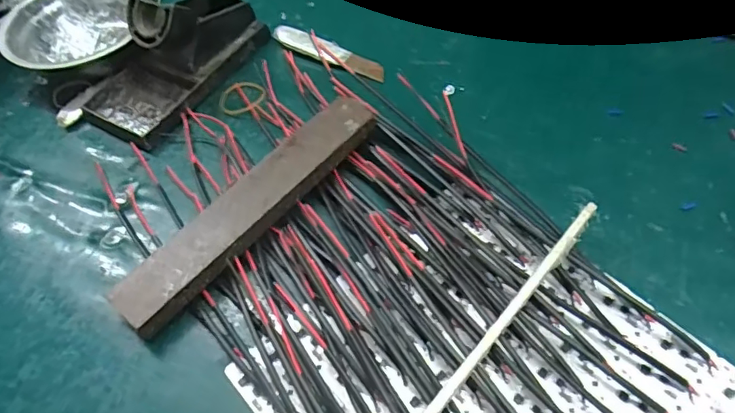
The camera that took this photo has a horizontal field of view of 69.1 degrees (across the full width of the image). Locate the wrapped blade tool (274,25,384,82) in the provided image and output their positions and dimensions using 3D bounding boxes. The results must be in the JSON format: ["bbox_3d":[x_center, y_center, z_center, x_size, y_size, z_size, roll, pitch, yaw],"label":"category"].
[{"bbox_3d":[-0.032,-0.126,0.435,0.108,0.008,0.021,28,61,22],"label":"wrapped blade tool"}]

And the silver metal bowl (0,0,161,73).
[{"bbox_3d":[-0.240,-0.158,0.454,0.128,0.039,0.106,-26,57,-13],"label":"silver metal bowl"}]

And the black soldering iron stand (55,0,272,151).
[{"bbox_3d":[-0.164,-0.125,0.413,0.094,0.060,0.157,25,60,20],"label":"black soldering iron stand"}]

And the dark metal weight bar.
[{"bbox_3d":[-0.072,-0.003,0.342,0.041,0.021,0.198,36,64,25],"label":"dark metal weight bar"}]

